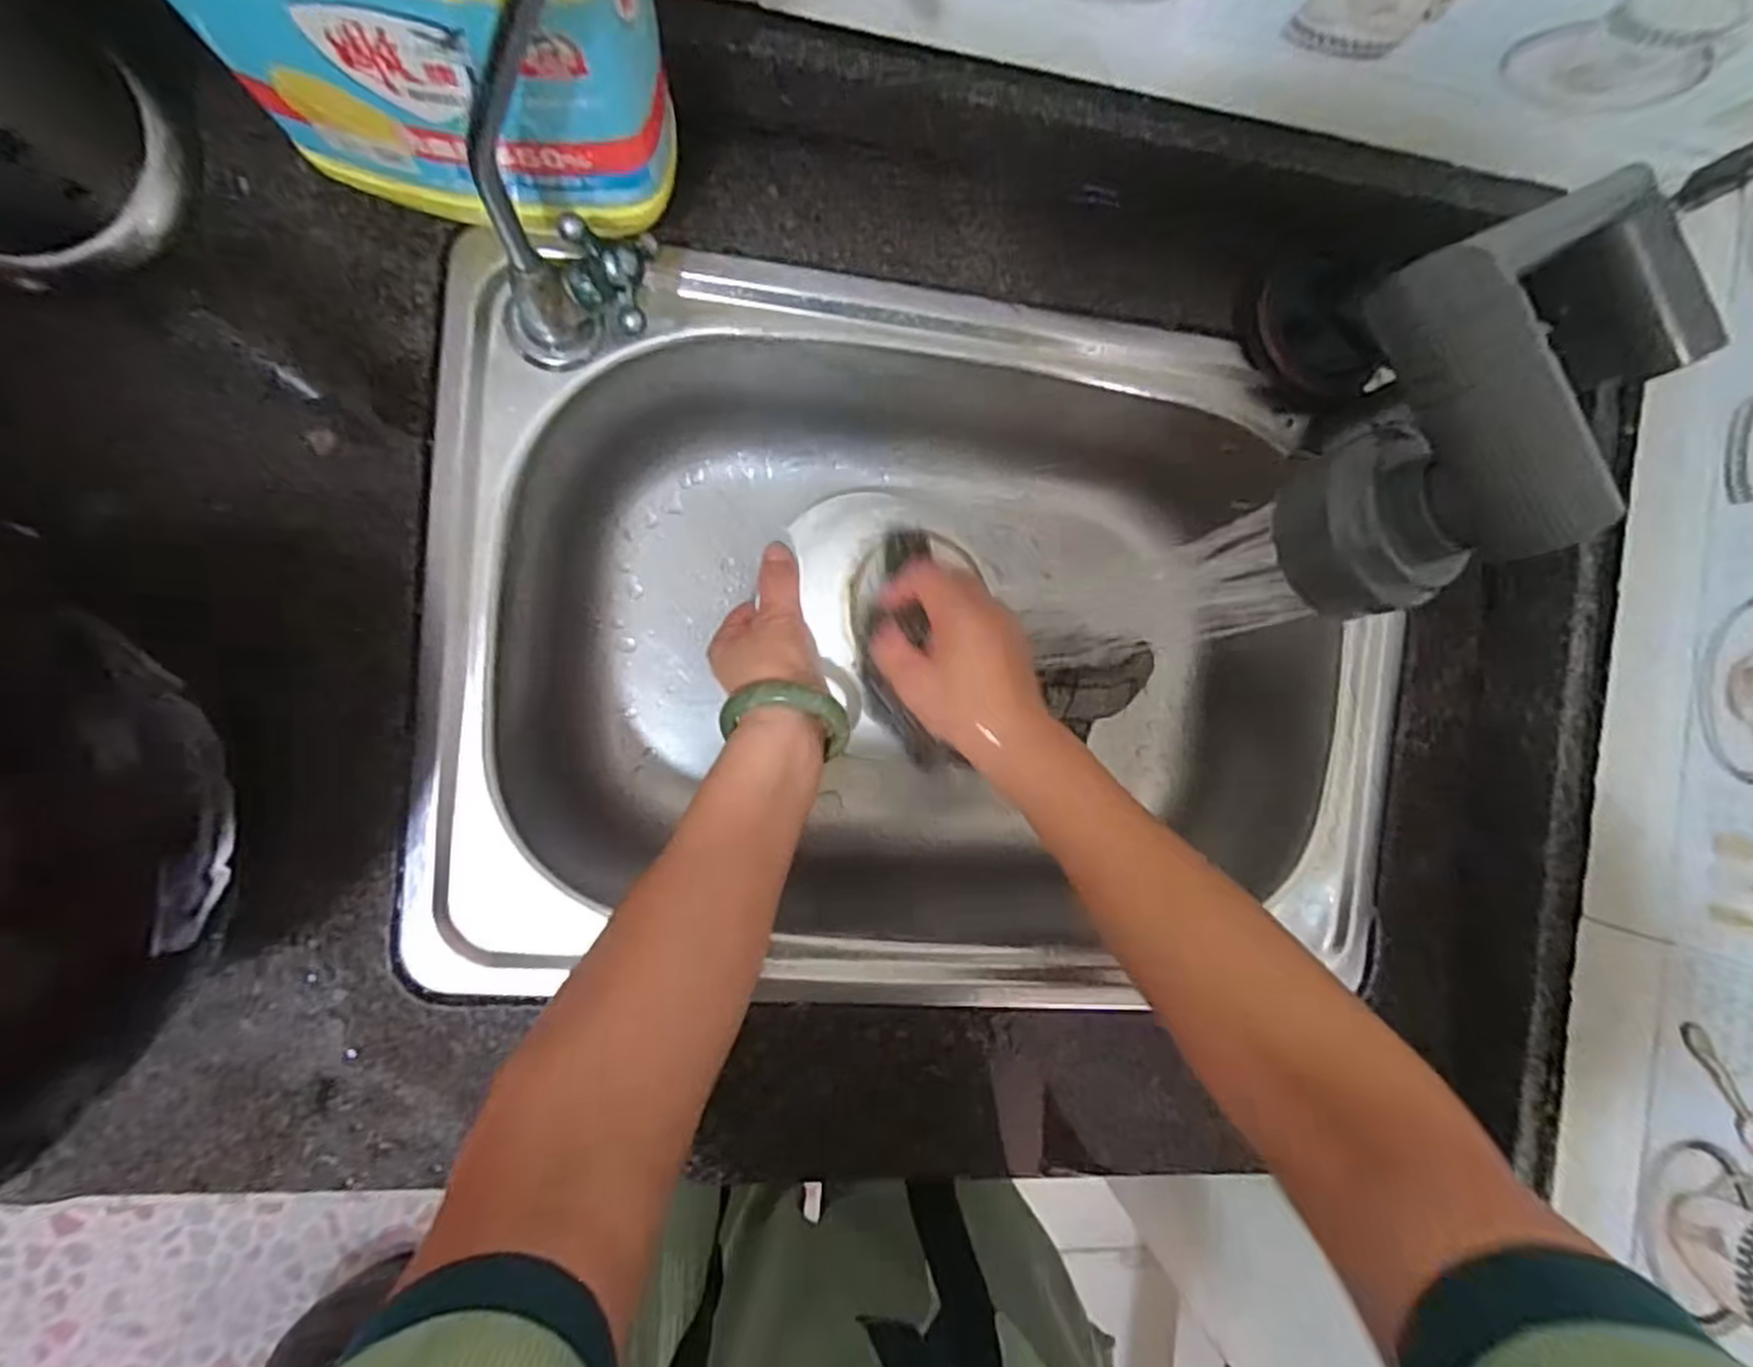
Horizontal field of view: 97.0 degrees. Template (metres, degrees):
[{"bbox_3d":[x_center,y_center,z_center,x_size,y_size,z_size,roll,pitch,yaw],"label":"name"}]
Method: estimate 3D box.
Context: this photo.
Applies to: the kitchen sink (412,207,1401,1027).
[{"bbox_3d":[0.031,-0.017,0.474,0.514,0.156,0.358,4,92,-10],"label":"kitchen sink"}]

